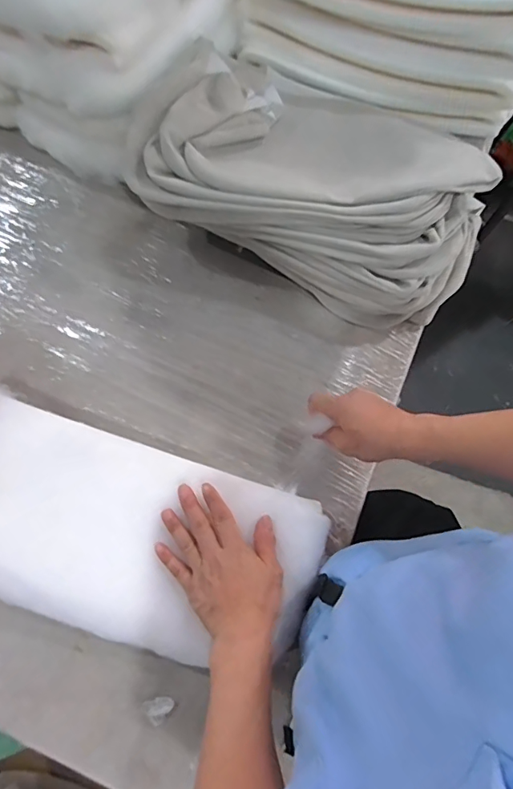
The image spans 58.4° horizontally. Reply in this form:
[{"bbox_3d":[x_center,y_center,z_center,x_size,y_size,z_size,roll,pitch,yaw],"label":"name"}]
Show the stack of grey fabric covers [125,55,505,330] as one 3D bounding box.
[{"bbox_3d":[0.103,-0.311,0.682,0.460,0.146,0.302,26,74,7],"label":"stack of grey fabric covers"}]

